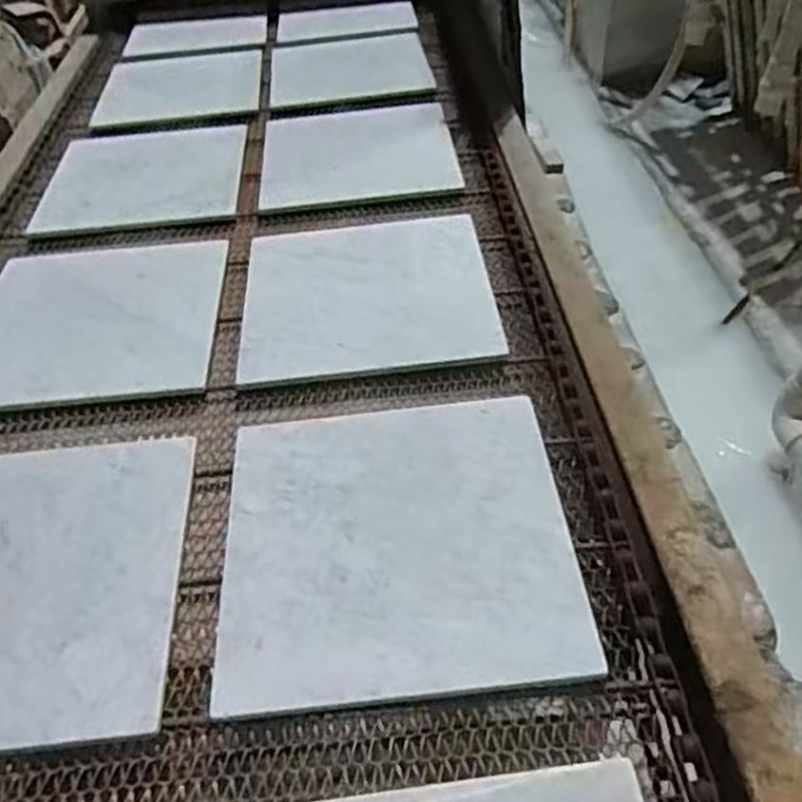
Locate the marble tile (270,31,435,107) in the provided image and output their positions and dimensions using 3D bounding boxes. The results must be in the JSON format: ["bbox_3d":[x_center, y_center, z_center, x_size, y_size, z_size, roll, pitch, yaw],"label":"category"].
[{"bbox_3d":[-0.100,-0.654,1.503,0.300,0.017,0.261,-6,46,-1],"label":"marble tile"}]

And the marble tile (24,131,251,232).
[{"bbox_3d":[-0.401,-0.355,1.196,0.296,0.016,0.295,-4,46,1],"label":"marble tile"}]

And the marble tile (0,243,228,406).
[{"bbox_3d":[-0.379,-0.103,0.941,0.299,0.012,0.291,-5,46,0],"label":"marble tile"}]

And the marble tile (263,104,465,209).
[{"bbox_3d":[-0.067,-0.393,1.211,0.295,0.013,0.298,-5,46,0],"label":"marble tile"}]

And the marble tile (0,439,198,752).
[{"bbox_3d":[-0.348,0.159,0.678,0.302,0.020,0.299,-6,46,-1],"label":"marble tile"}]

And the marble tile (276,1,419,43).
[{"bbox_3d":[-0.120,-0.834,1.670,0.295,0.016,0.175,-5,46,0],"label":"marble tile"}]

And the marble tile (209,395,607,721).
[{"bbox_3d":[-0.006,0.117,0.684,0.295,0.018,0.302,-5,46,0],"label":"marble tile"}]

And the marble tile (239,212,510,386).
[{"bbox_3d":[-0.043,-0.146,0.956,0.297,0.012,0.315,-6,46,-1],"label":"marble tile"}]

